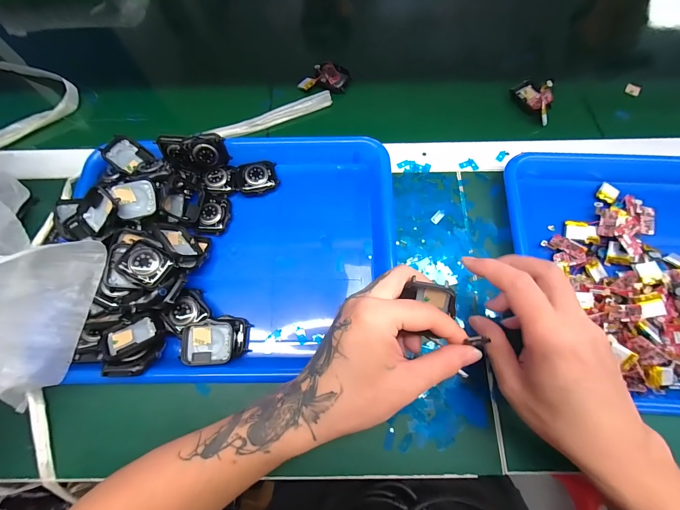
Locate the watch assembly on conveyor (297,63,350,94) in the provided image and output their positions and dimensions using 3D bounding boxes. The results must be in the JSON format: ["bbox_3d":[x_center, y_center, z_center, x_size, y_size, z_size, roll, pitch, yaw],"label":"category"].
[{"bbox_3d":[-0.021,-0.234,0.386,0.065,0.009,0.037,2,73,1],"label":"watch assembly on conveyor"}]

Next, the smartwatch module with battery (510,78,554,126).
[{"bbox_3d":[0.251,-0.198,0.372,0.039,0.018,0.066,-28,75,-8],"label":"smartwatch module with battery"}]

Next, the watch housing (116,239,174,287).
[{"bbox_3d":[-0.178,0.007,0.270,0.040,0.009,0.035,32,65,-10],"label":"watch housing"}]

